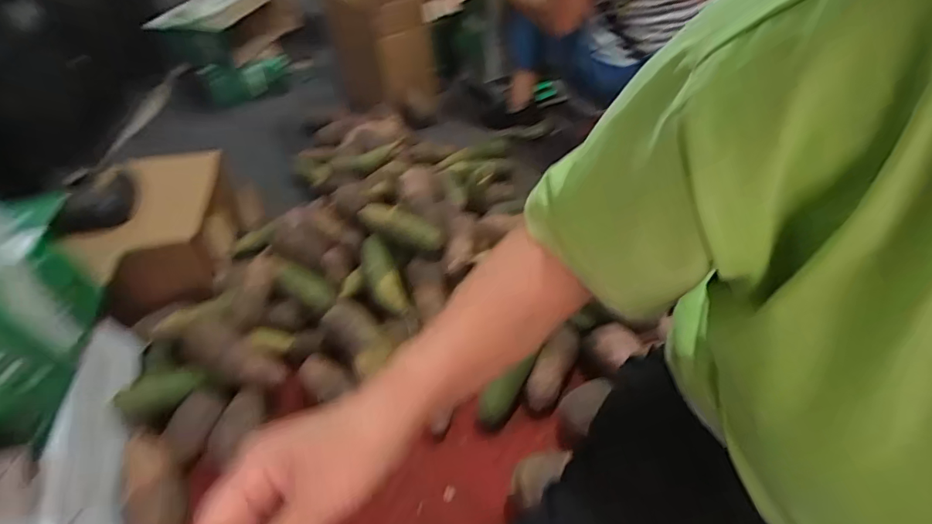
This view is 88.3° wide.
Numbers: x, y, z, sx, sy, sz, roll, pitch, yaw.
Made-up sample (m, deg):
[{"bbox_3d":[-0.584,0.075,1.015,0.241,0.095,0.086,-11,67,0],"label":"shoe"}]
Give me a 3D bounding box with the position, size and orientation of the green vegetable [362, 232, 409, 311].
[{"bbox_3d":[-0.154,0.026,0.880,0.060,0.044,0.177,-20,57,-17],"label":"green vegetable"}]

